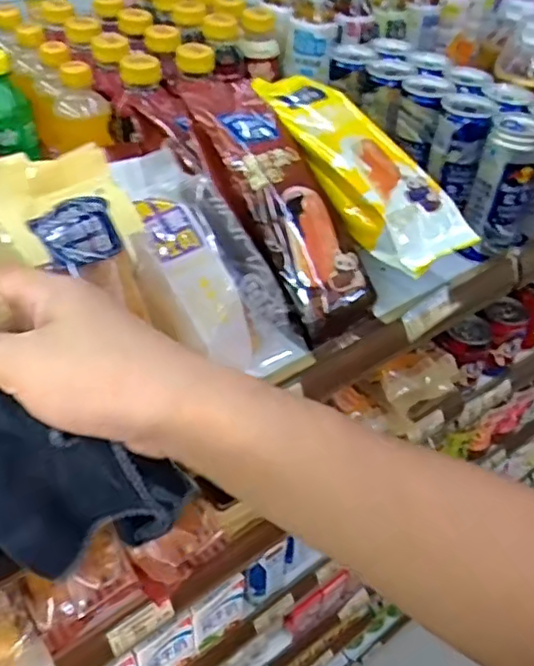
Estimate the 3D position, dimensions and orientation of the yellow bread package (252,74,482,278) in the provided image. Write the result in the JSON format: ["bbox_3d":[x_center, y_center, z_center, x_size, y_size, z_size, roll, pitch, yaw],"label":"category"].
[{"bbox_3d":[0.078,-0.149,0.564,0.088,0.045,0.237,-25,68,-29],"label":"yellow bread package"}]

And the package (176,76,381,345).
[{"bbox_3d":[0.017,-0.112,0.534,0.085,0.039,0.233,-27,85,-30],"label":"package"}]

